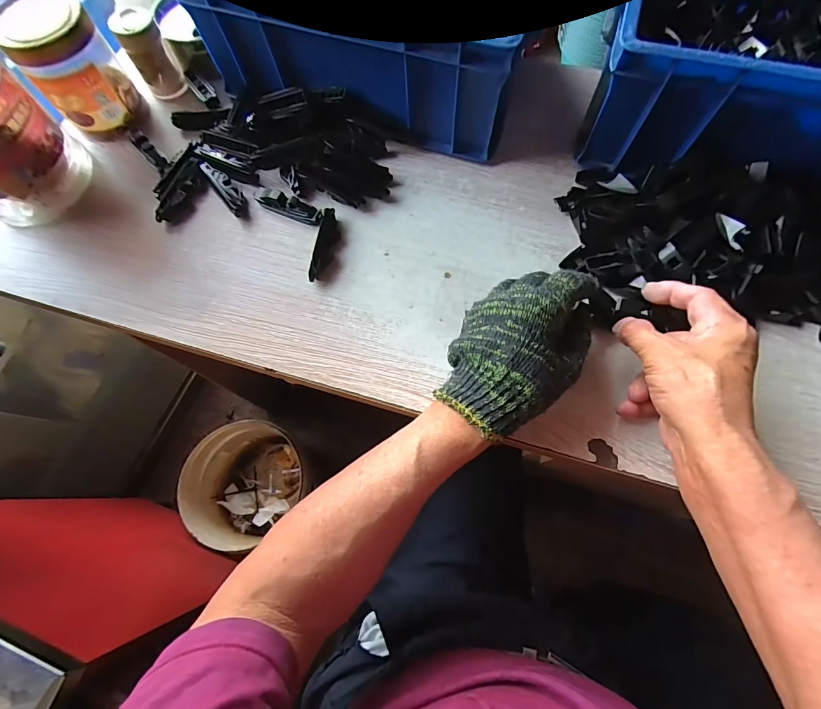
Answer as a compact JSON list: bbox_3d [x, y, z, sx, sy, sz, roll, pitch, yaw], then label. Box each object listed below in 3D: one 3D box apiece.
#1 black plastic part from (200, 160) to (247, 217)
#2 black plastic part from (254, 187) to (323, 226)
[{"bbox_3d":[-0.198,-0.179,0.416,0.020,0.009,0.070,-39,87,-11],"label":"black plastic part"},{"bbox_3d":[-0.127,-0.156,0.403,0.079,0.014,0.018,24,73,10],"label":"black plastic part"}]

